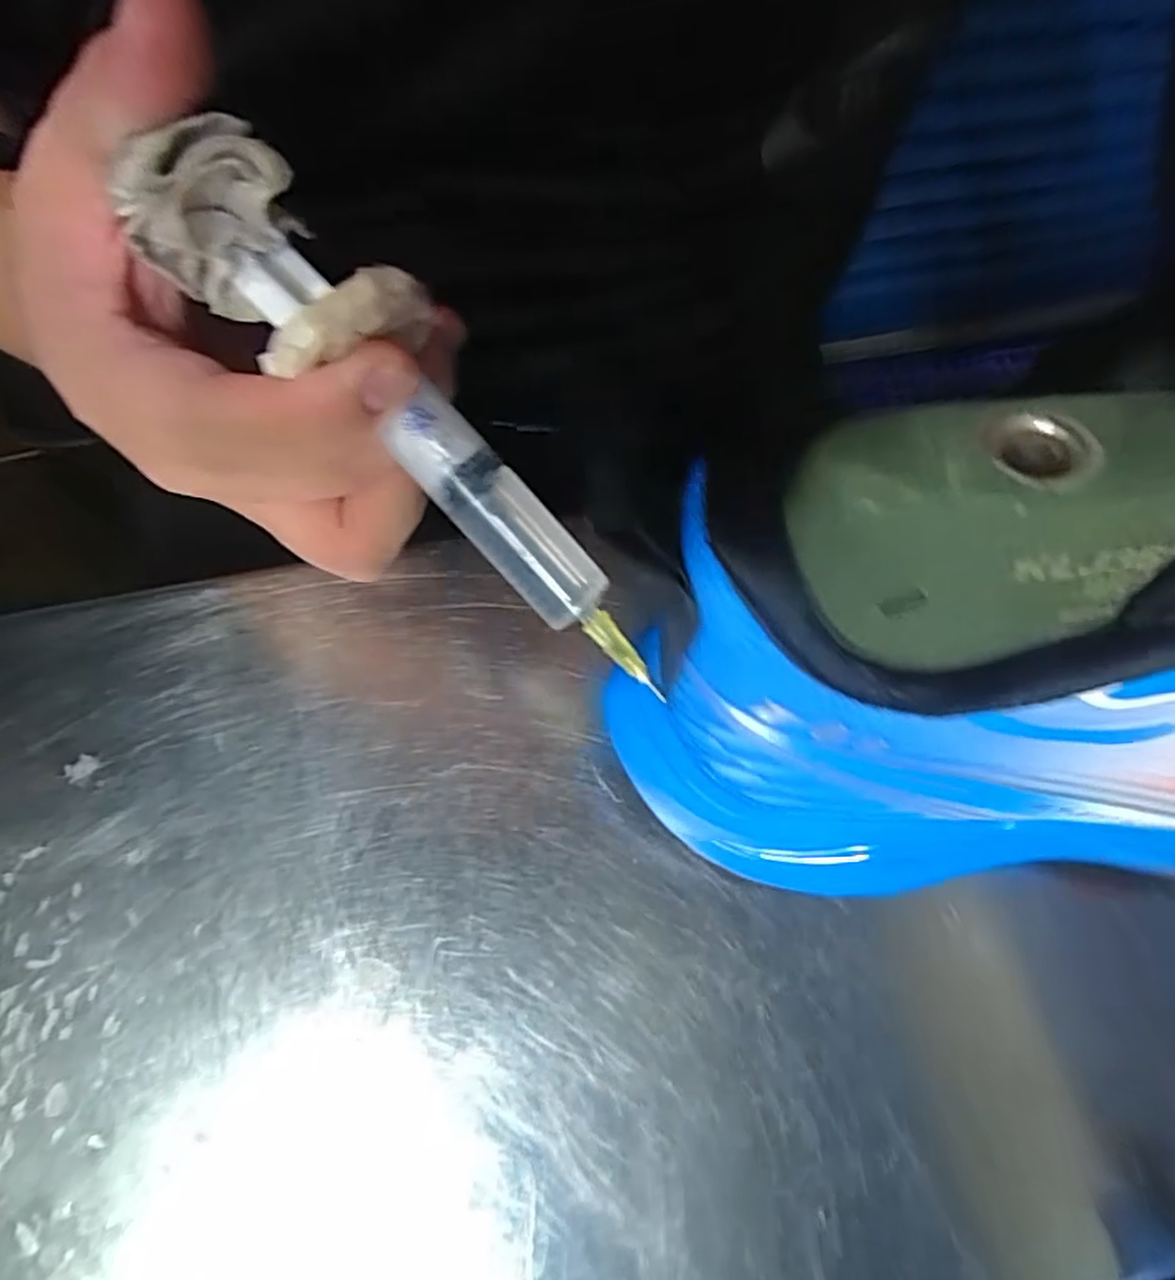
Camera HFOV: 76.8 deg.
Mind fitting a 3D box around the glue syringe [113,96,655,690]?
[{"bbox_3d":[-0.034,-0.043,0.150,0.026,0.035,0.135,-47,106,-10],"label":"glue syringe"}]

